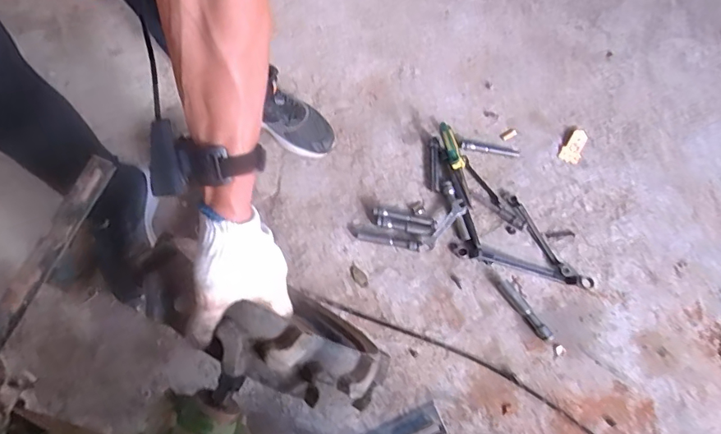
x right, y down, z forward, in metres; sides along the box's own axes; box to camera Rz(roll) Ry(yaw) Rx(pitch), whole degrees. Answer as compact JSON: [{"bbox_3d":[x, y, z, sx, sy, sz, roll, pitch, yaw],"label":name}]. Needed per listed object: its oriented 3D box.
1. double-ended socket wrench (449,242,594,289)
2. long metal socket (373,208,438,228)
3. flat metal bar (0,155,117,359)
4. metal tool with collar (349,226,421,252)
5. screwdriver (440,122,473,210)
[{"bbox_3d":[0.305,0.089,0.898,0.265,0.009,0.033,14,71,7],"label":"double-ended socket wrench"},{"bbox_3d":[0.087,0.001,0.942,0.126,0.015,0.020,14,71,7],"label":"long metal socket"},{"bbox_3d":[-0.307,0.062,0.434,0.034,0.012,0.261,30,83,3],"label":"flat metal bar"},{"bbox_3d":[0.046,0.043,0.924,0.143,0.023,0.024,14,71,7],"label":"metal tool with collar"},{"bbox_3d":[0.199,-0.114,0.966,0.029,0.026,0.195,-12,70,-2],"label":"screwdriver"}]

